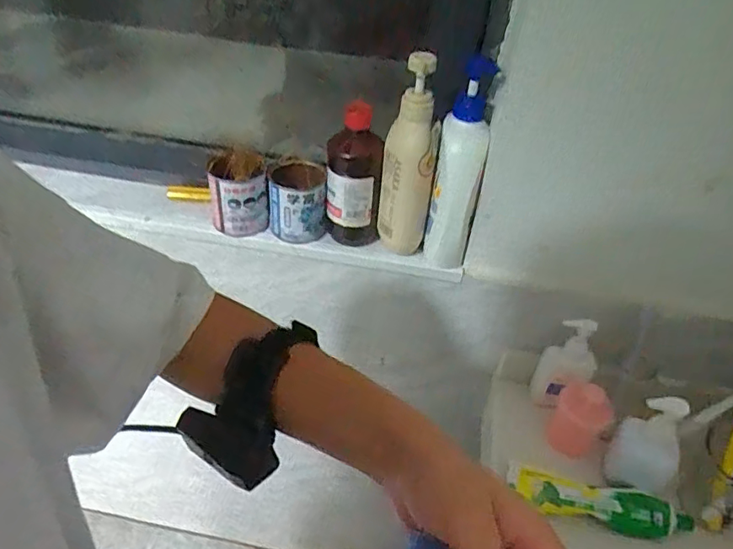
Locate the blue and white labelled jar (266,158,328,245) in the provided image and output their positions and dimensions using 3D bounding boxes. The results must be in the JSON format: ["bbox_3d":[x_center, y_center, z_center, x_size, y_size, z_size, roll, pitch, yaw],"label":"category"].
[{"bbox_3d":[-0.090,-0.102,0.695,0.074,0.082,0.092,-2,41,-5],"label":"blue and white labelled jar"}]

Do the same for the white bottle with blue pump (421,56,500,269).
[{"bbox_3d":[0.108,-0.128,0.630,0.057,0.239,0.072,7,41,5],"label":"white bottle with blue pump"}]

